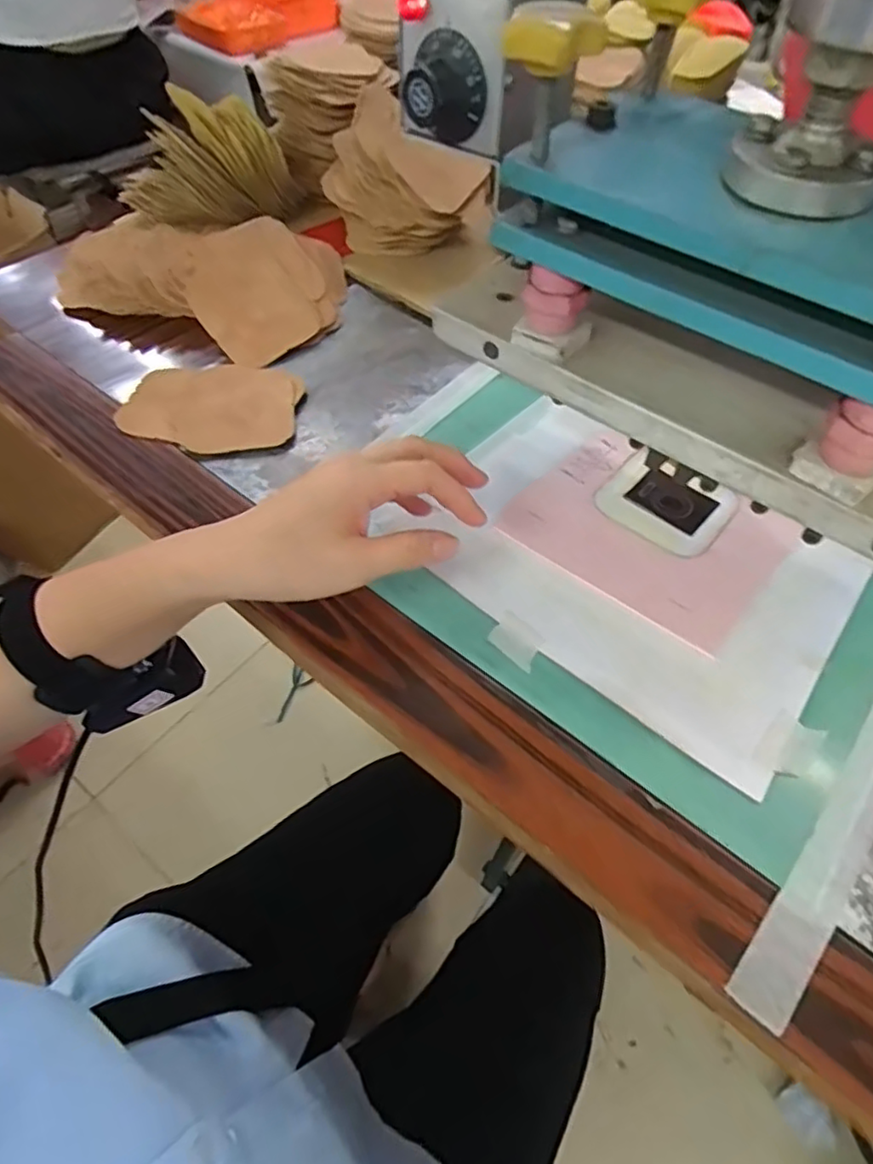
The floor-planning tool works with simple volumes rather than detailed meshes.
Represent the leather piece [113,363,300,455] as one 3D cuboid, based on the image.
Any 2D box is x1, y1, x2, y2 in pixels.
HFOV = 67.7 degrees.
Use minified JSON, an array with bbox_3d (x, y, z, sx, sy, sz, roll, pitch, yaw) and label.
[{"bbox_3d":[-0.161,-0.133,0.479,0.119,0.014,0.092,11,54,7],"label":"leather piece"}]

